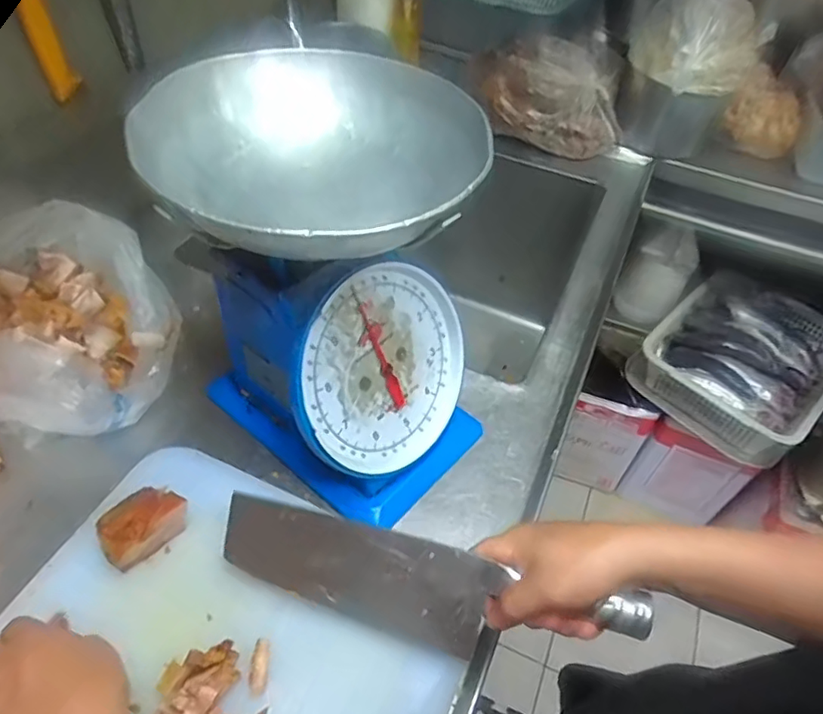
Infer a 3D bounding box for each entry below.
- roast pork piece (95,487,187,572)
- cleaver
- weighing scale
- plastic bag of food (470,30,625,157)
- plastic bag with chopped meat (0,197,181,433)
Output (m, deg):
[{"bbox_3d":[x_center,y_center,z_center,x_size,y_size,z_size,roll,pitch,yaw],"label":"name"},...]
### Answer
[{"bbox_3d":[-0.229,0.138,0.498,0.058,0.033,0.064,33,53,22],"label":"roast pork piece"},{"bbox_3d":[0.010,0.176,0.464,0.319,0.083,0.028,10,7,12],"label":"cleaver"},{"bbox_3d":[-0.066,-0.061,0.548,0.251,0.315,0.239,37,54,25],"label":"weighing scale"},{"bbox_3d":[0.234,-0.470,1.041,0.278,0.145,0.118,17,48,10],"label":"plastic bag of food"},{"bbox_3d":[-0.373,-0.047,0.647,0.258,0.110,0.248,17,48,9],"label":"plastic bag with chopped meat"}]

